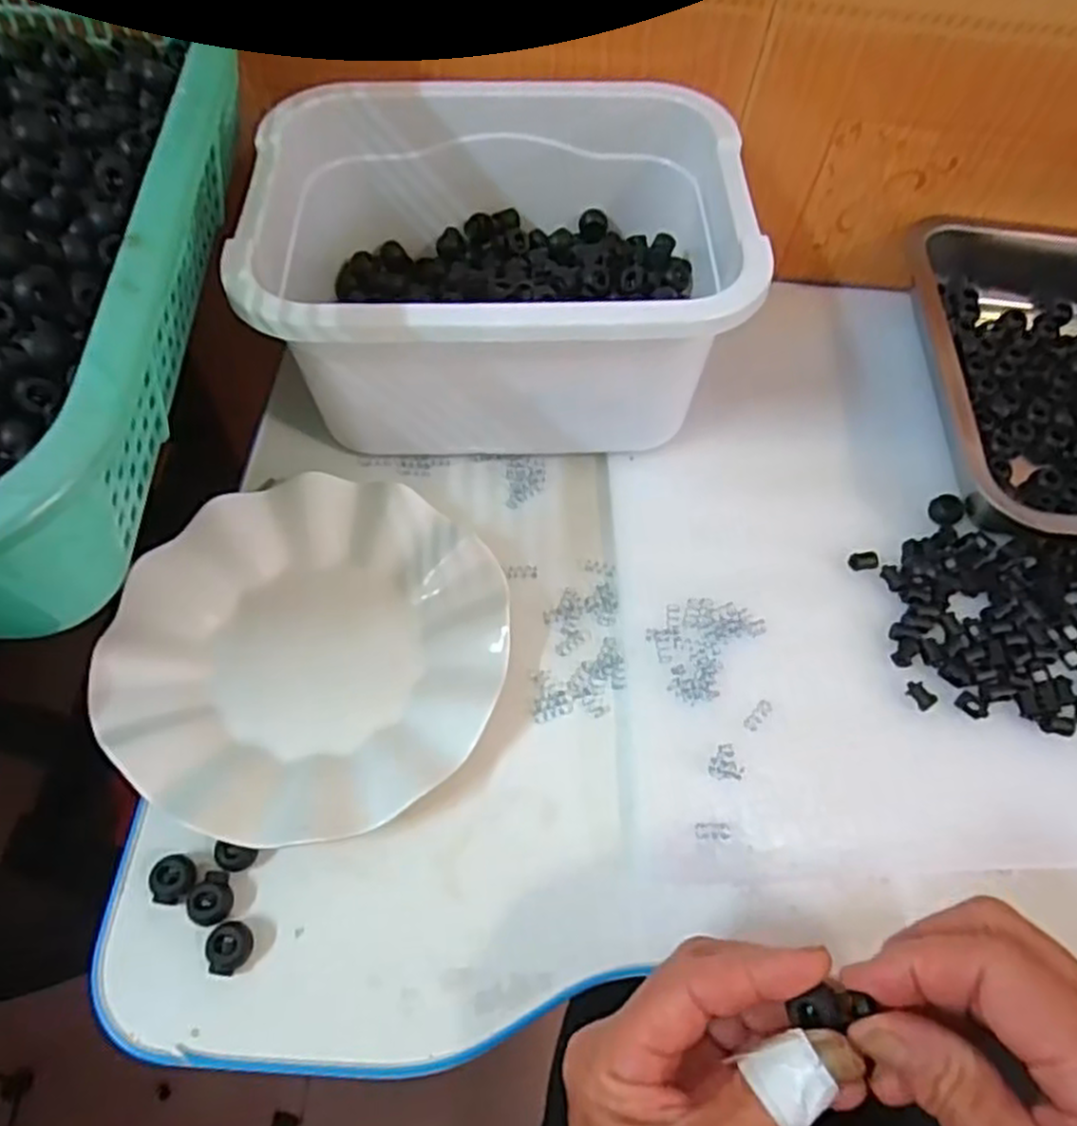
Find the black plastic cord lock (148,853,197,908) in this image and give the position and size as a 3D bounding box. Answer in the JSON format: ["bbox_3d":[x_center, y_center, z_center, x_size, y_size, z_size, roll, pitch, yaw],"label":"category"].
[{"bbox_3d":[-0.153,0.132,0.317,0.018,0.007,0.019,1,64,-2],"label":"black plastic cord lock"}]

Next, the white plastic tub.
[{"bbox_3d":[-0.022,-0.165,0.421,0.251,0.109,0.190,-5,64,-5],"label":"white plastic tub"}]

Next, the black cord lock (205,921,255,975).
[{"bbox_3d":[-0.126,0.156,0.308,0.017,0.010,0.018,1,64,-2],"label":"black cord lock"}]

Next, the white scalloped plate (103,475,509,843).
[{"bbox_3d":[-0.111,0.037,0.366,0.180,0.019,0.176,1,64,-2],"label":"white scalloped plate"}]

